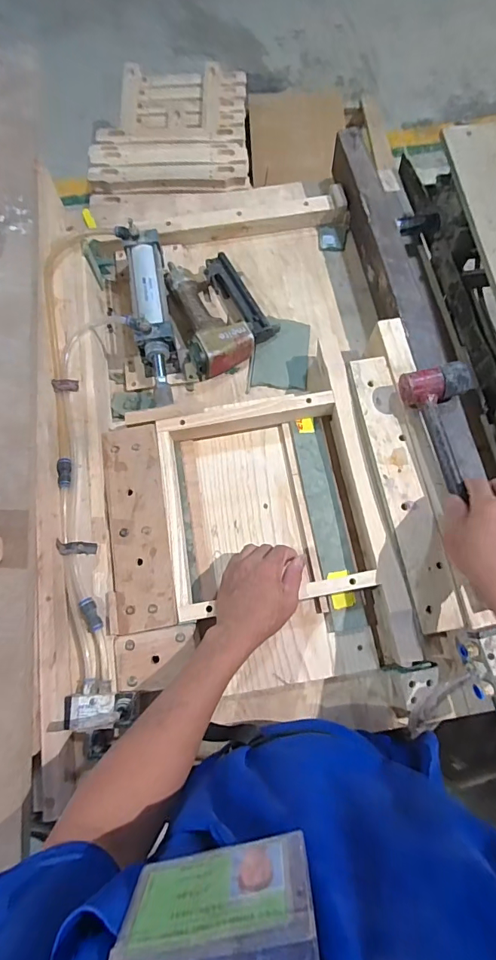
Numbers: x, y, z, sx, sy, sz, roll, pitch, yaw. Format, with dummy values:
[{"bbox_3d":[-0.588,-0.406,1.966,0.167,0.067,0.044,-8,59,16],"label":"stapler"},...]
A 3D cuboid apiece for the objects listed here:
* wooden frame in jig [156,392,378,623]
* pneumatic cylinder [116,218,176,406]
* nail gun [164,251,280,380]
[{"bbox_3d":[0.017,0.024,0.626,0.267,0.055,0.307,-9,73,-3],"label":"wooden frame in jig"},{"bbox_3d":[-0.161,-0.267,0.712,0.068,0.084,0.318,-9,73,-3],"label":"pneumatic cylinder"},{"bbox_3d":[-0.059,-0.298,0.746,0.159,0.060,0.215,-27,75,-8],"label":"nail gun"}]

